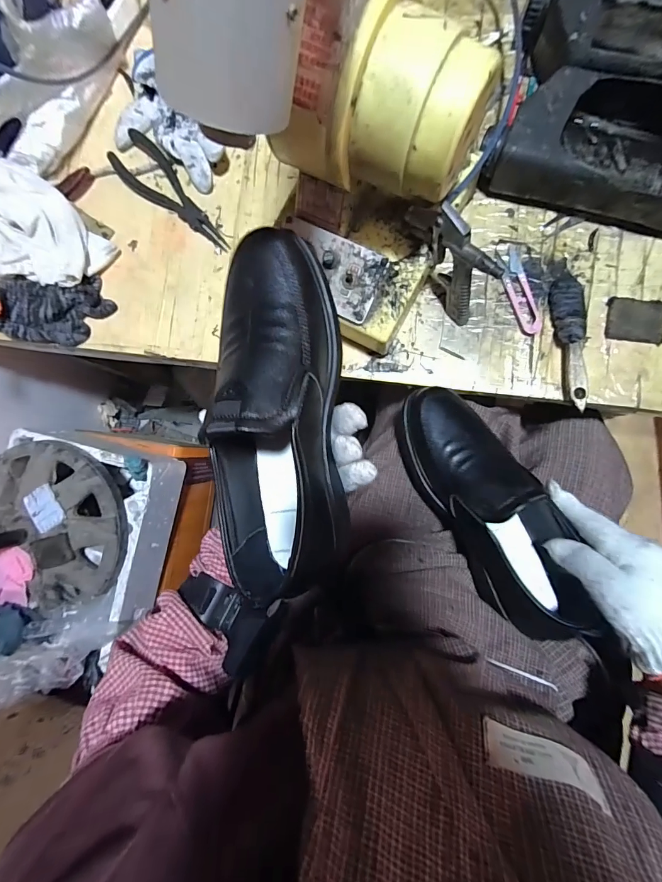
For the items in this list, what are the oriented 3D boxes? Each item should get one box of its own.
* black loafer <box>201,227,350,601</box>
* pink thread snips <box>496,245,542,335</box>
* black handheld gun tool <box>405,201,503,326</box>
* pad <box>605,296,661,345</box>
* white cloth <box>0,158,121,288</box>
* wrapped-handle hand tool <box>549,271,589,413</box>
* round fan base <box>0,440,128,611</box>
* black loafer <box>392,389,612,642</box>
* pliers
[{"bbox_3d":[-0.040,-0.023,0.270,0.083,0.088,0.238,1,93,8],"label":"black loafer"},{"bbox_3d":[0.206,-0.166,0.423,0.024,0.005,0.101,-13,86,7],"label":"pink thread snips"},{"bbox_3d":[0.117,-0.181,0.387,0.027,0.103,0.106,-35,84,6],"label":"black handheld gun tool"},{"bbox_3d":[0.321,-0.127,0.404,0.056,0.010,0.045,8,89,8],"label":"pad"},{"bbox_3d":[-0.370,-0.248,0.471,0.170,0.076,0.139,30,92,8],"label":"white cloth"},{"bbox_3d":[0.251,-0.108,0.405,0.028,0.021,0.148,-2,88,8],"label":"wrapped-handle hand tool"},{"bbox_3d":[-0.482,0.140,0.630,0.290,0.044,0.264,0,88,8],"label":"round fan base"},{"bbox_3d":[0.151,0.062,0.374,0.095,0.086,0.253,-31,71,6],"label":"black loafer"},{"bbox_3d":[-0.198,-0.301,0.479,0.056,0.012,0.198,-42,83,5],"label":"pliers"}]

